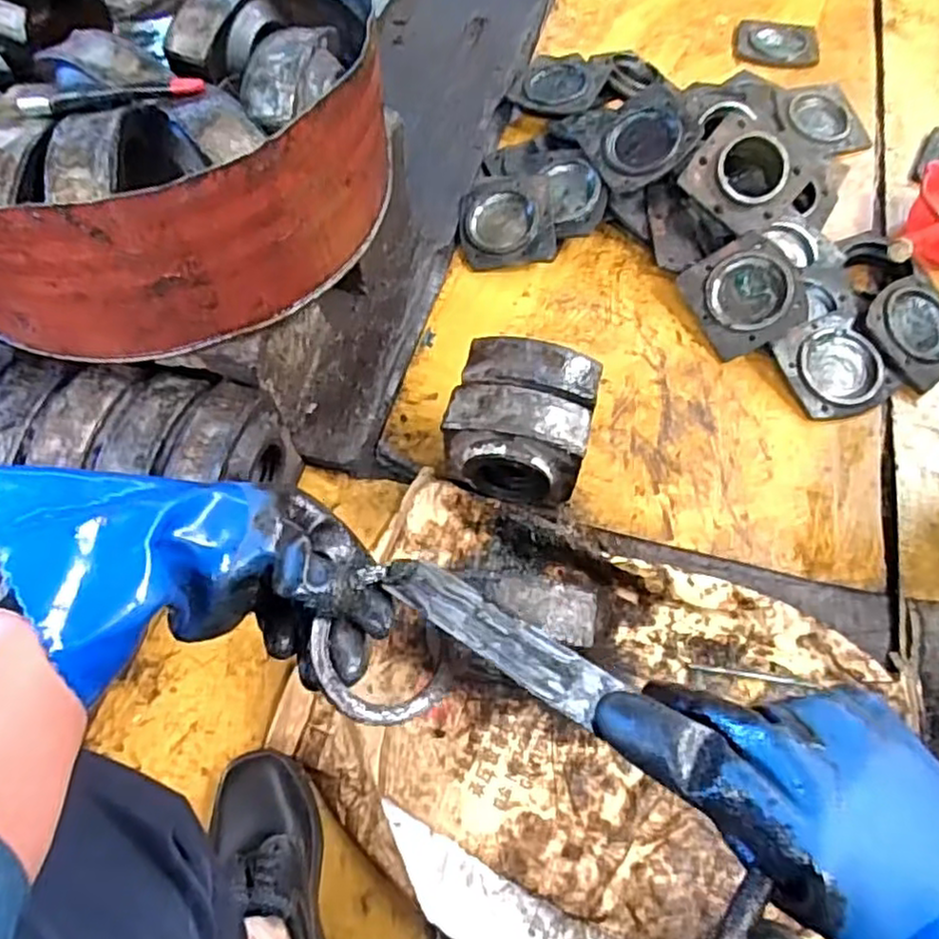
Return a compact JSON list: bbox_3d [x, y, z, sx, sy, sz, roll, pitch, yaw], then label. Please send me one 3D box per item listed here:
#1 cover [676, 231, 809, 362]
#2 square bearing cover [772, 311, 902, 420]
[{"bbox_3d":[0.395,-0.254,1.001,0.141,0.019,0.155,-28,75,15],"label":"cover"},{"bbox_3d":[0.505,-0.143,0.971,0.127,0.024,0.143,-23,74,-1],"label":"square bearing cover"}]

